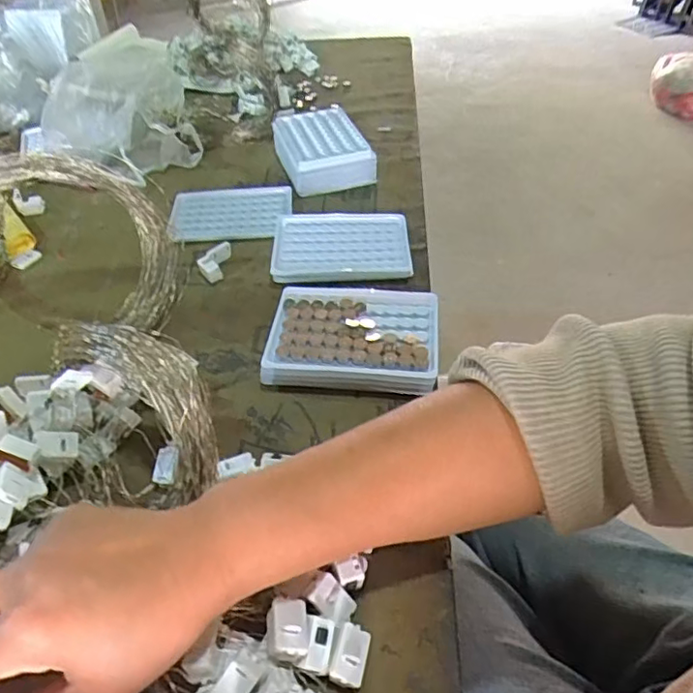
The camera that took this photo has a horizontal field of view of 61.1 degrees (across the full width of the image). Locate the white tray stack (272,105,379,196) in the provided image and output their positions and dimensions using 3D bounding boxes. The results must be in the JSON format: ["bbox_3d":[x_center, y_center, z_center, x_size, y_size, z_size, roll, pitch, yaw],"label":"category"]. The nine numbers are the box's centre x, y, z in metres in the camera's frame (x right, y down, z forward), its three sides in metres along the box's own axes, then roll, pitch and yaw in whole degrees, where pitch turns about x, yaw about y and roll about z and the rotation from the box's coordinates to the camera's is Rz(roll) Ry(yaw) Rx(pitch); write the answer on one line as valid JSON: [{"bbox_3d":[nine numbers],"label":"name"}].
[{"bbox_3d":[-0.034,-0.243,0.712,0.097,0.040,0.151,-14,44,-14],"label":"white tray stack"}]

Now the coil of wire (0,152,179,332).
[{"bbox_3d":[-0.253,-0.085,0.492,0.198,0.129,0.086,1,43,2],"label":"coil of wire"}]

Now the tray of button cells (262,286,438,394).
[{"bbox_3d":[0.006,-0.006,0.471,0.131,0.024,0.102,3,43,5],"label":"tray of button cells"}]

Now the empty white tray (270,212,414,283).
[{"bbox_3d":[-0.006,-0.097,0.567,0.129,0.022,0.090,-1,43,0],"label":"empty white tray"}]

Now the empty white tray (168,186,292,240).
[{"bbox_3d":[-0.126,-0.146,0.639,0.130,0.006,0.095,-5,43,-4],"label":"empty white tray"}]

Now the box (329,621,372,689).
[{"bbox_3d":[0.002,0.158,0.300,0.015,0.017,0.028,9,44,11],"label":"box"}]

